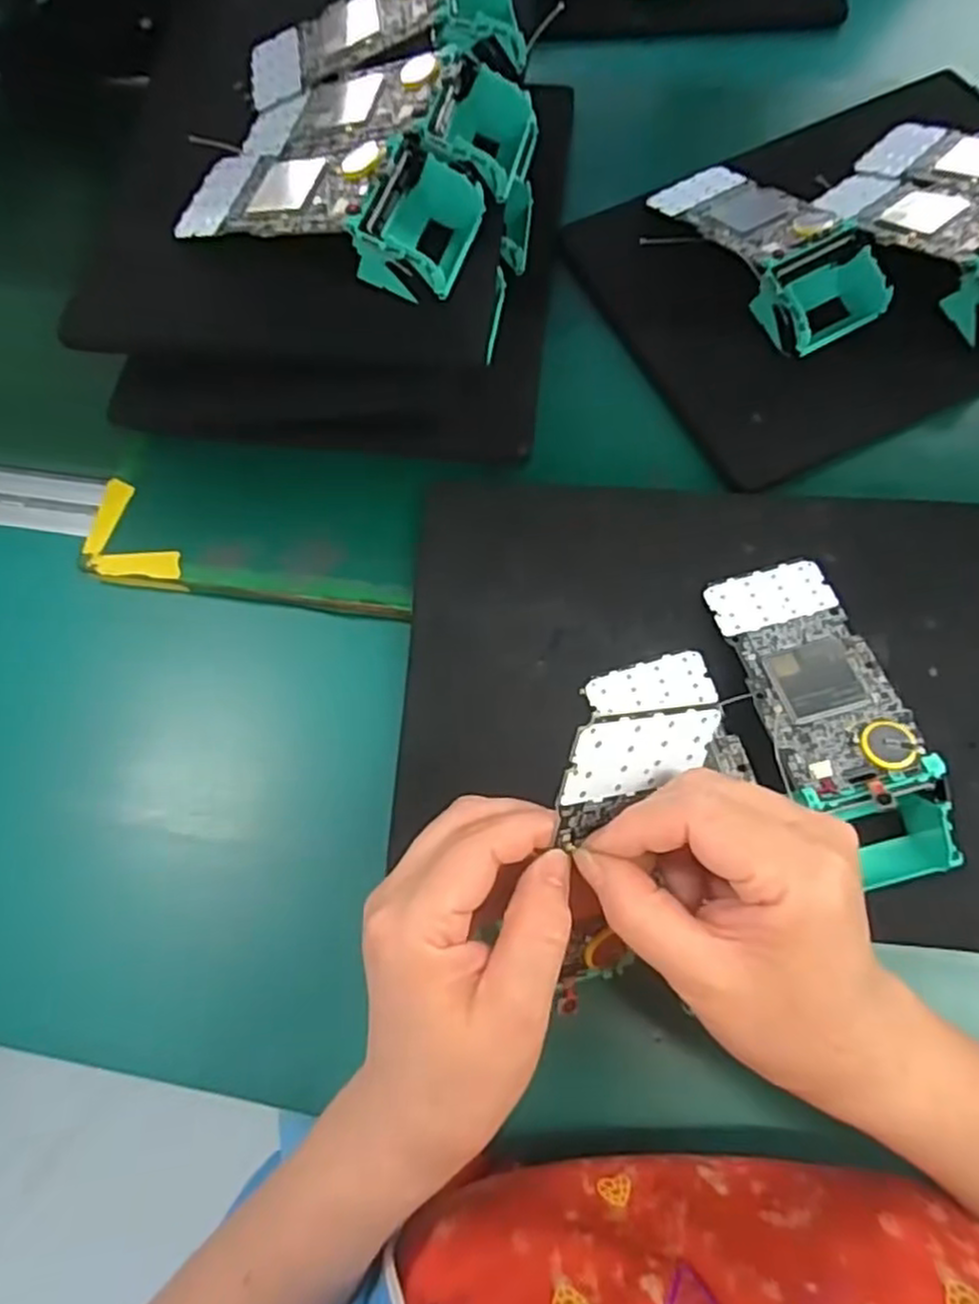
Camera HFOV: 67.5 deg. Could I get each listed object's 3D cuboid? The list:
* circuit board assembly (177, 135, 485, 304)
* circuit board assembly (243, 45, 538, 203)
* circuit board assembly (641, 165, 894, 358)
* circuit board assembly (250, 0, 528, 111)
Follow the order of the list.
[{"bbox_3d":[-0.096,-0.254,0.416,0.175,0.045,0.074,17,71,9],"label":"circuit board assembly"},{"bbox_3d":[-0.070,-0.320,0.438,0.187,0.047,0.079,15,71,8],"label":"circuit board assembly"},{"bbox_3d":[0.182,-0.277,0.493,0.086,0.052,0.177,-35,72,-10],"label":"circuit board assembly"},{"bbox_3d":[-0.065,-0.394,0.464,0.186,0.041,0.079,-8,70,0],"label":"circuit board assembly"}]

